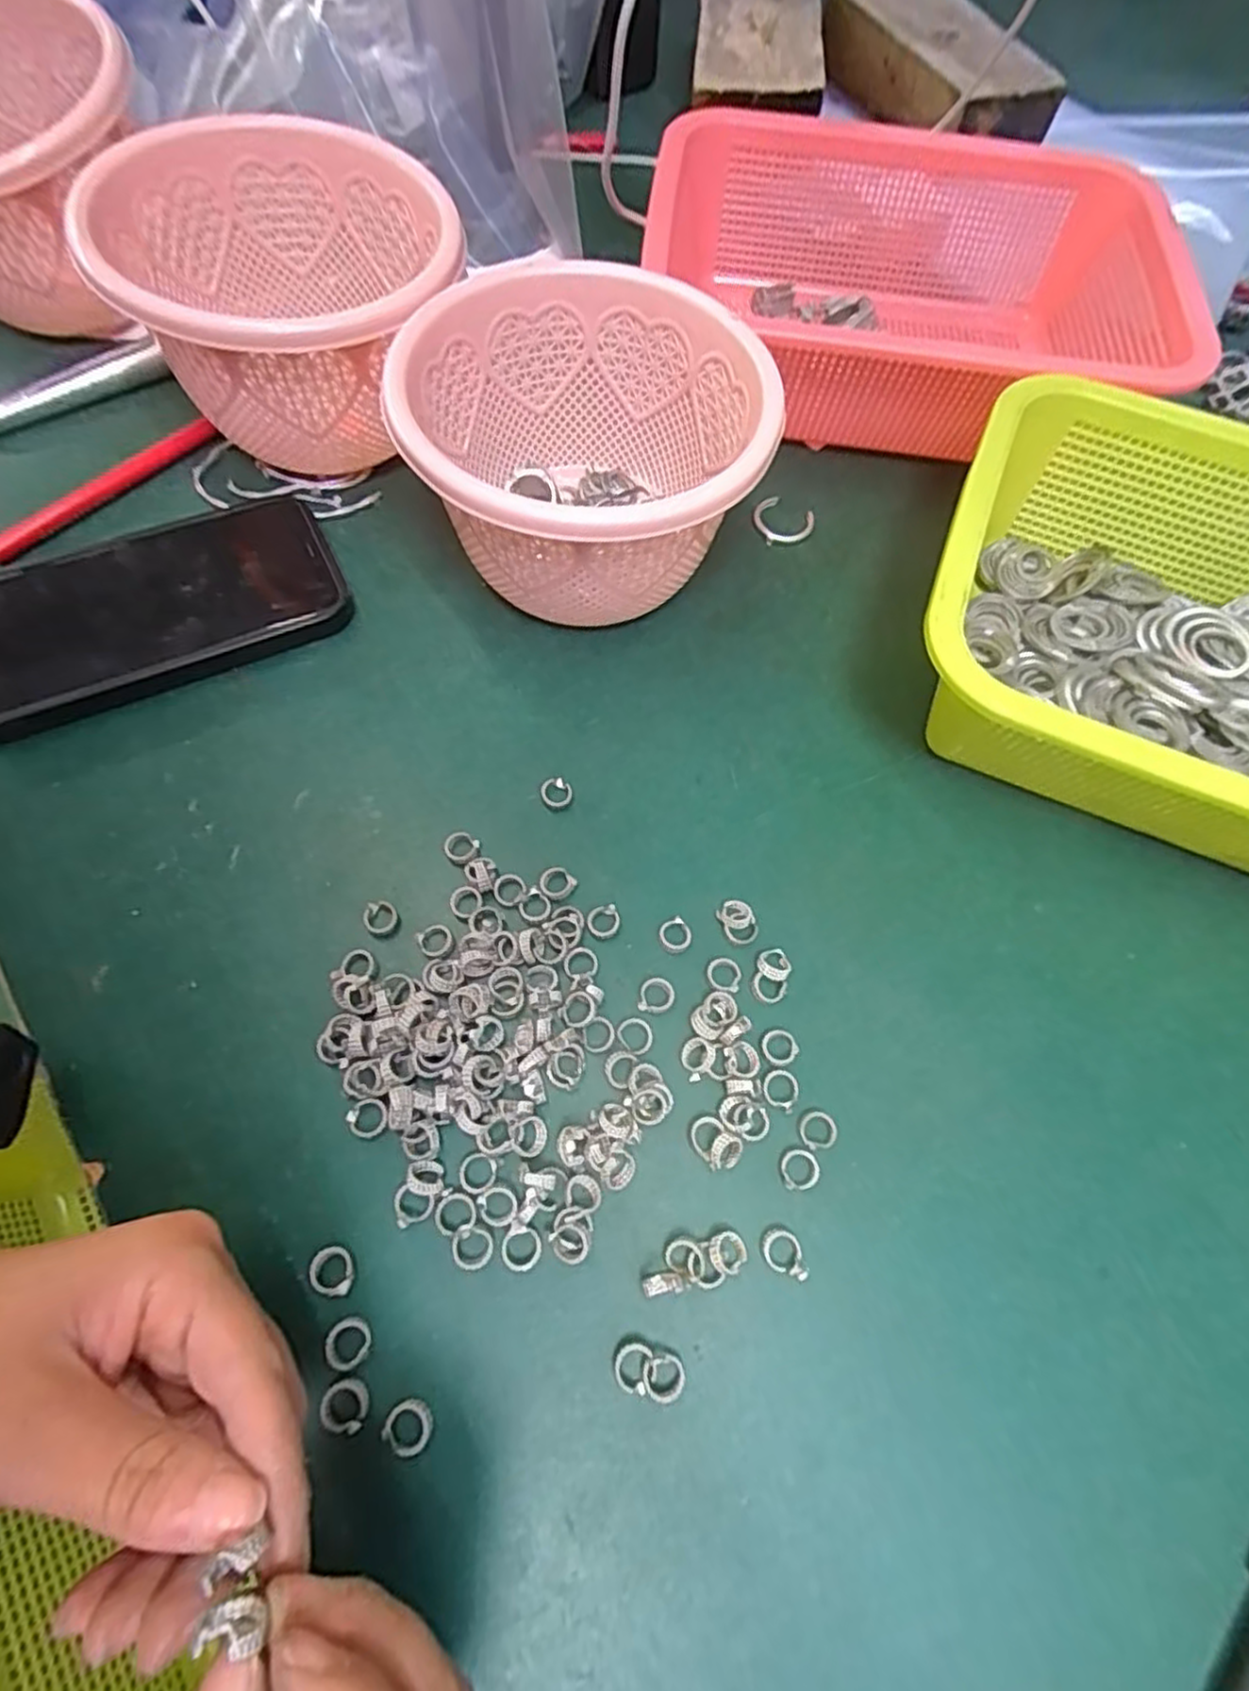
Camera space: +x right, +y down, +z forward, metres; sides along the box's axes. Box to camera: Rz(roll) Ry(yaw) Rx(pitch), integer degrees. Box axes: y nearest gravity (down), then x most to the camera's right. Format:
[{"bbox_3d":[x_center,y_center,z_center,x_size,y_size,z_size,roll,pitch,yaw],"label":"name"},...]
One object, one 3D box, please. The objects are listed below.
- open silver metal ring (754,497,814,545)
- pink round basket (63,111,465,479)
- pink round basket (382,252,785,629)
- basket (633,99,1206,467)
[{"bbox_3d":[0.083,-0.170,0.368,0.028,0.007,0.027,1,65,-1],"label":"open silver metal ring"},{"bbox_3d":[-0.144,-0.237,0.324,0.138,0.097,0.136,1,67,-3],"label":"pink round basket"},{"bbox_3d":[-0.016,-0.157,0.309,0.138,0.096,0.143,1,67,-3],"label":"pink round basket"},{"bbox_3d":[0.147,-0.293,0.388,0.267,0.084,0.199,3,67,-2],"label":"basket"}]

